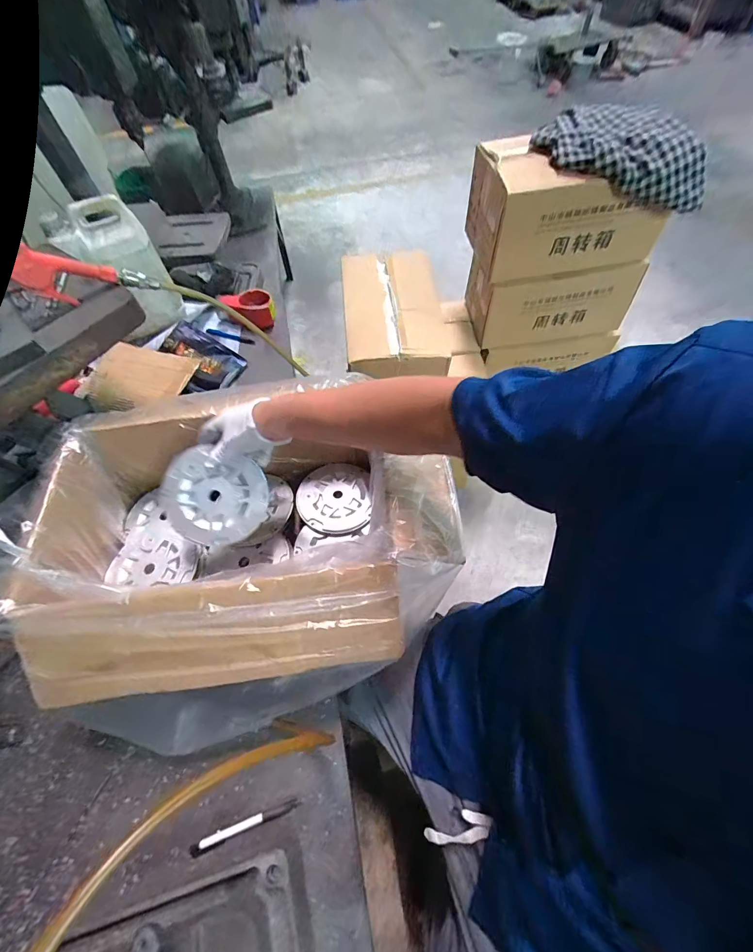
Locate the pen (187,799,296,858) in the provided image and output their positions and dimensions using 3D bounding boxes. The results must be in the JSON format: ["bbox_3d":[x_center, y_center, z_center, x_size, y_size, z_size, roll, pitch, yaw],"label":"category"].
[{"bbox_3d":[-0.171,0.452,0.488,0.142,0.008,0.014,-20,62,-8],"label":"pen"}]

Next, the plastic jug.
[{"bbox_3d":[-0.565,-0.451,0.840,0.173,0.245,0.104,-6,61,0],"label":"plastic jug"}]

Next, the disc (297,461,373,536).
[{"bbox_3d":[-0.072,0.038,0.641,0.120,0.019,0.130,-6,61,0],"label":"disc"}]

